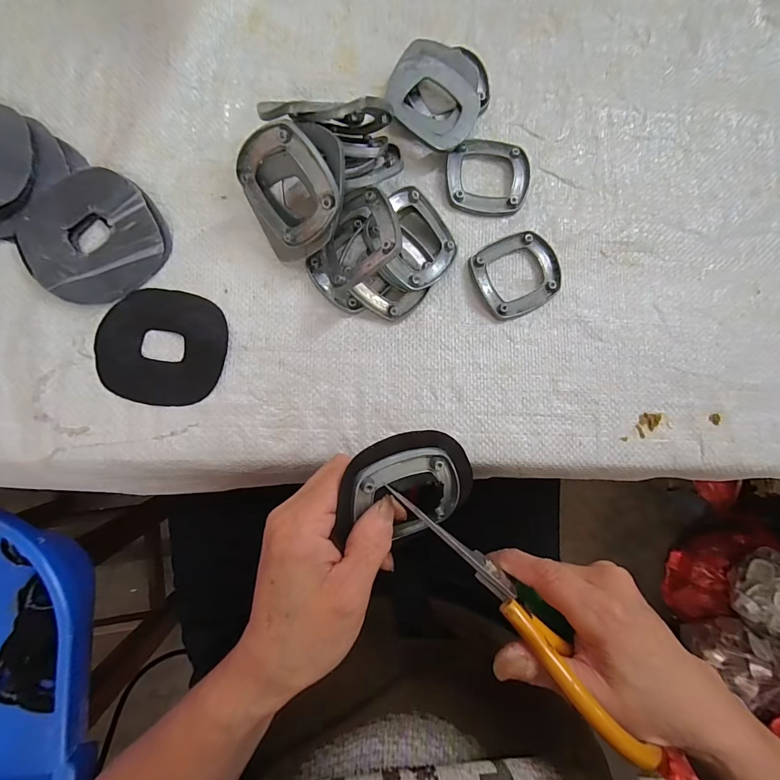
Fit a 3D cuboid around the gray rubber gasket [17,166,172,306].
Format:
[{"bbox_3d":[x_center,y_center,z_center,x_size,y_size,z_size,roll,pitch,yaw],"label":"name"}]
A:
[{"bbox_3d":[-0.197,-0.102,0.251,0.083,0.012,0.082,0,86,-4],"label":"gray rubber gasket"}]

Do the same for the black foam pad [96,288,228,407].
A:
[{"bbox_3d":[-0.151,-0.029,0.253,0.080,0.005,0.076,12,85,-3],"label":"black foam pad"}]

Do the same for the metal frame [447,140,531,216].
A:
[{"bbox_3d":[0.072,-0.158,0.281,0.060,0.008,0.057,-4,86,-5],"label":"metal frame"}]

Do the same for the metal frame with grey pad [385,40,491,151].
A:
[{"bbox_3d":[0.033,-0.213,0.276,0.069,0.022,0.083,29,84,-2],"label":"metal frame with grey pad"}]

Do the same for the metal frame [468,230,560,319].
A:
[{"bbox_3d":[0.091,-0.084,0.276,0.060,0.009,0.058,-25,88,-6],"label":"metal frame"}]

